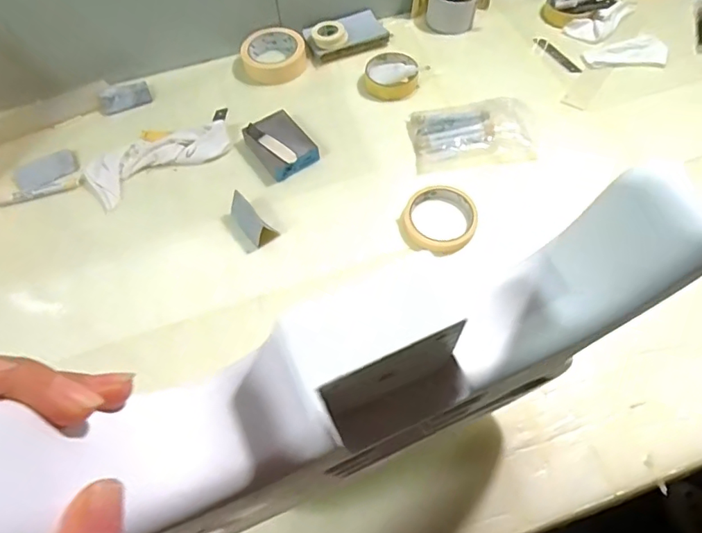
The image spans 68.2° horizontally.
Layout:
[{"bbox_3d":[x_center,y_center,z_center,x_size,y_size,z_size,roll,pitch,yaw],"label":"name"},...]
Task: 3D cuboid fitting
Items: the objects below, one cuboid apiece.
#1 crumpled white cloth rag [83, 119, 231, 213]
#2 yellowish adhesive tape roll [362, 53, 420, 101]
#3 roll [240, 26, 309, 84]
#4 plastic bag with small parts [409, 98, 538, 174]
[{"bbox_3d":[-0.266,-0.154,0.716,0.194,0.013,0.086,-30,62,-15],"label":"crumpled white cloth rag"},{"bbox_3d":[0.063,-0.291,0.783,0.078,0.022,0.082,-1,59,2],"label":"yellowish adhesive tape roll"},{"bbox_3d":[-0.121,-0.335,0.814,0.101,0.031,0.101,-1,59,2],"label":"roll"},{"bbox_3d":[0.168,-0.183,0.715,0.163,0.021,0.123,-7,59,-1],"label":"plastic bag with small parts"}]

